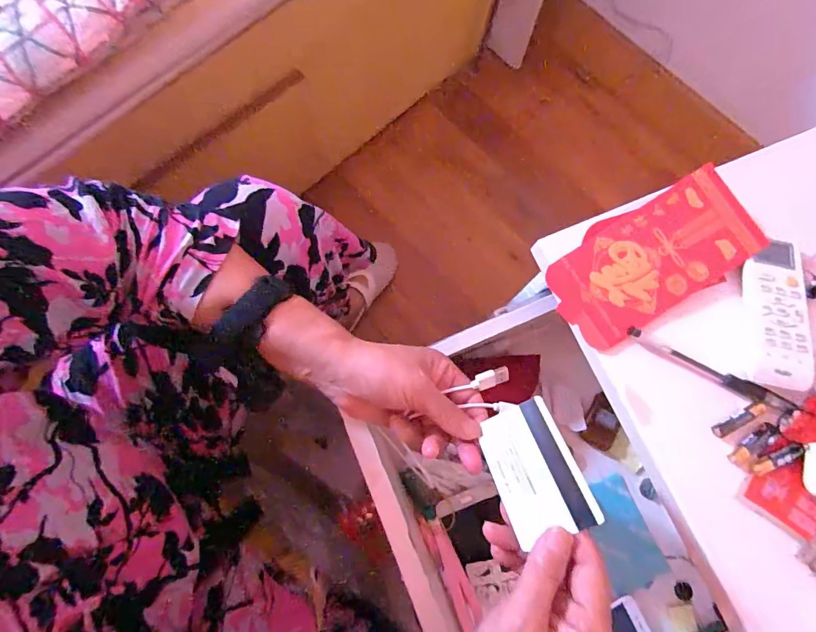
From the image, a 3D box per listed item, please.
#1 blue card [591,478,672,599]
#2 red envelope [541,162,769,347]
[{"bbox_3d":[0.230,0.234,0.440,0.067,0.010,0.105,-17,74,-15],"label":"blue card"},{"bbox_3d":[0.203,-0.048,0.343,0.173,0.010,0.087,-30,81,-2],"label":"red envelope"}]

